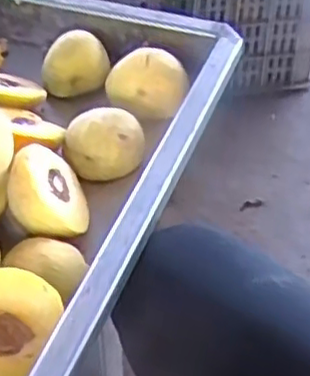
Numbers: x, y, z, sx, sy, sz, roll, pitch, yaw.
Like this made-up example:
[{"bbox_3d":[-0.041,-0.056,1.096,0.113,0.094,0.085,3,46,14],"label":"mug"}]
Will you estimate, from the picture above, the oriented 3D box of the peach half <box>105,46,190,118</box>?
[{"bbox_3d":[-0.007,-0.094,0.604,0.068,0.049,0.041,10,44,10],"label":"peach half"}]

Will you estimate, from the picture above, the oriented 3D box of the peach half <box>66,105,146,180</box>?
[{"bbox_3d":[-0.040,-0.036,0.547,0.060,0.032,0.050,1,44,0],"label":"peach half"}]

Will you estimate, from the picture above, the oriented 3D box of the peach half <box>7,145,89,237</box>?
[{"bbox_3d":[-0.086,0.006,0.502,0.037,0.065,0.063,-32,43,31],"label":"peach half"}]

